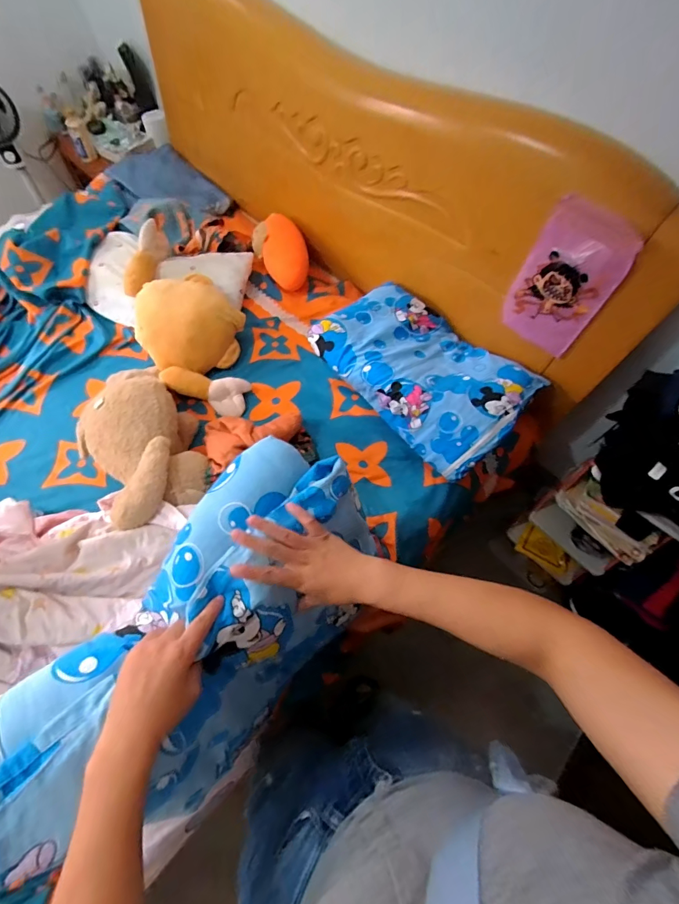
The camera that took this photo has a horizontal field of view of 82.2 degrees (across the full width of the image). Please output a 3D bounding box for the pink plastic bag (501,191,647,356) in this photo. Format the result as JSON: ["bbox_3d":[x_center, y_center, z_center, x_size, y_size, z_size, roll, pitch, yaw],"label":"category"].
[{"bbox_3d":[0.482,-0.357,0.850,0.189,0.318,0.044,36,65,14],"label":"pink plastic bag"}]

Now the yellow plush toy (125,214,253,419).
[{"bbox_3d":[-0.446,-0.393,1.127,0.283,0.113,0.654,-27,79,-14],"label":"yellow plush toy"}]

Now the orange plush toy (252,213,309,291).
[{"bbox_3d":[-0.182,-0.666,1.273,0.151,0.121,0.253,-25,66,-17],"label":"orange plush toy"}]

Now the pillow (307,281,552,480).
[{"bbox_3d":[0.220,-0.223,1.038,0.345,0.117,0.538,-39,71,-22],"label":"pillow"}]

